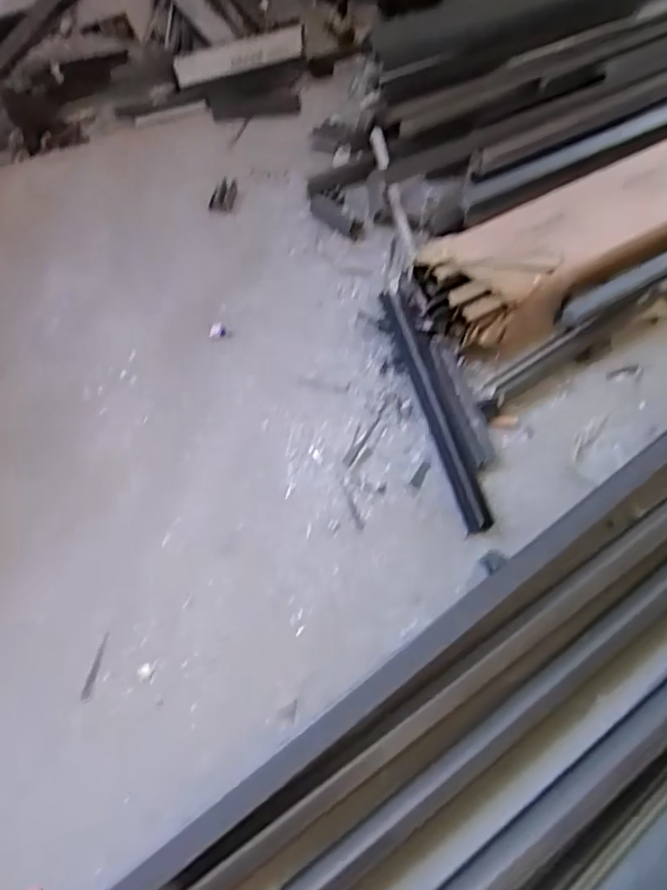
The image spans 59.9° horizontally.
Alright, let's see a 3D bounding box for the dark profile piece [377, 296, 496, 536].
[{"bbox_3d":[0.124,-0.059,0.714,0.035,0.018,0.345,-15,63,-4],"label":"dark profile piece"}]

